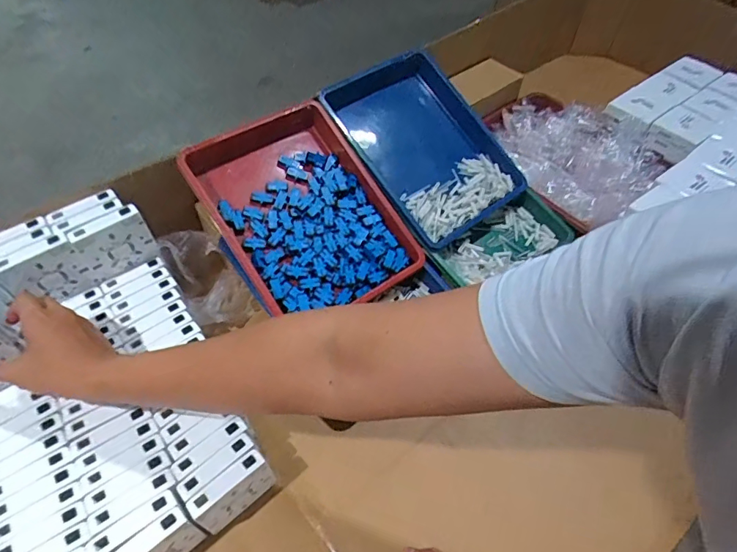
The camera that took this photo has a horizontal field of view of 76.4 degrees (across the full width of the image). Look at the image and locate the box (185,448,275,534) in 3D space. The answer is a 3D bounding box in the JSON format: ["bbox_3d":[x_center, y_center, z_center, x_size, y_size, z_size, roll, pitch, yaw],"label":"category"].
[{"bbox_3d":[-0.146,0.235,0.509,0.085,0.068,0.025,-36,60,-25],"label":"box"}]

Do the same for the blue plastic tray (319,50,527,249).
[{"bbox_3d":[0.080,-0.218,0.775,0.230,0.092,0.338,-40,85,-14],"label":"blue plastic tray"}]

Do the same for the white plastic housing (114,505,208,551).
[{"bbox_3d":[-0.216,0.279,0.474,0.087,0.075,0.023,-35,59,-24],"label":"white plastic housing"}]

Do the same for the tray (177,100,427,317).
[{"bbox_3d":[-0.094,-0.095,0.680,0.236,0.055,0.321,-32,82,-19],"label":"tray"}]

